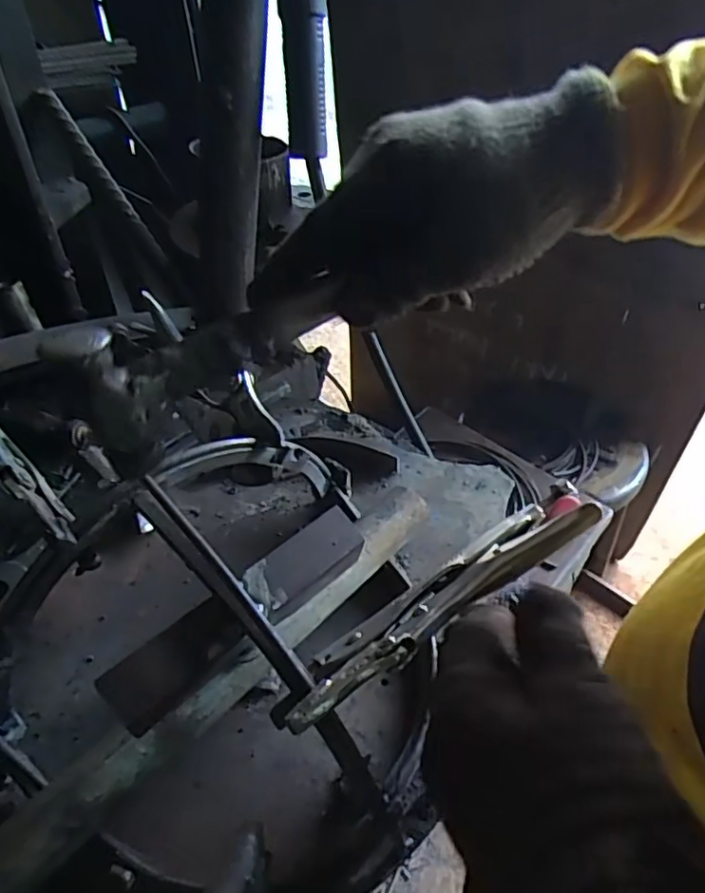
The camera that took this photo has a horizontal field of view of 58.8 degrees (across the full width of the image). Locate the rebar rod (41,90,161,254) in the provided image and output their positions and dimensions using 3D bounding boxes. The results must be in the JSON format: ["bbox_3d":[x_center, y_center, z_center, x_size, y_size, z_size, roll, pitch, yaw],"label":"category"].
[{"bbox_3d":[-0.262,-0.286,0.663,0.012,0.185,0.015,-14,28,47],"label":"rebar rod"}]

